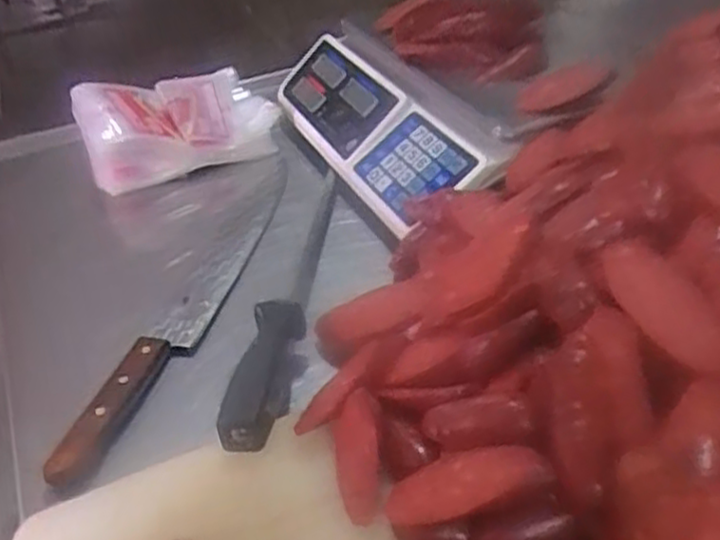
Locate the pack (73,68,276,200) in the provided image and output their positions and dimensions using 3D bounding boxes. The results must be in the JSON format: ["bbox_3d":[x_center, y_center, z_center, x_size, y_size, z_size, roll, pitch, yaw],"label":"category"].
[{"bbox_3d":[-0.200,-0.169,0.807,0.201,0.057,0.158,-20,40,-17],"label":"pack"}]

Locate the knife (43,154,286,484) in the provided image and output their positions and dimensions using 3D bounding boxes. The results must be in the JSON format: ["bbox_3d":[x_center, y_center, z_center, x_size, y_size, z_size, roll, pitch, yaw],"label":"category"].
[{"bbox_3d":[-0.128,0.011,0.635,0.042,0.025,0.412,6,34,11],"label":"knife"}]

